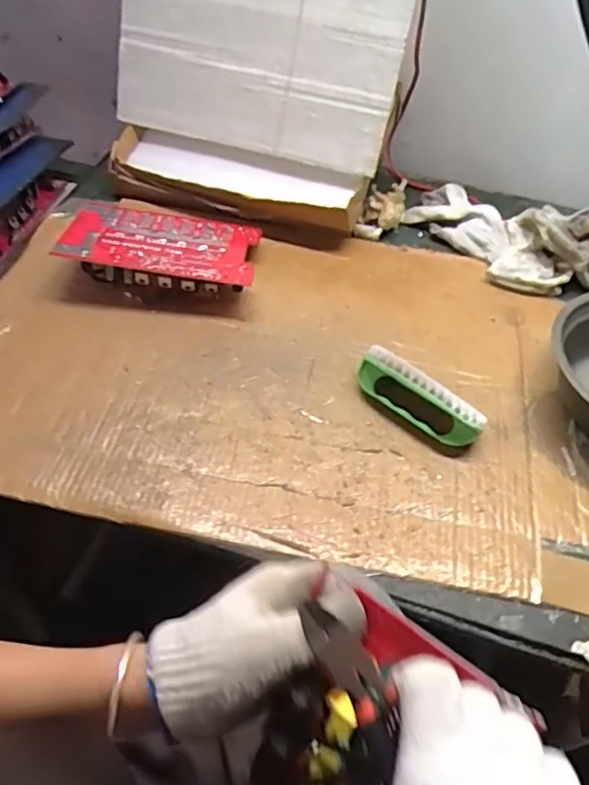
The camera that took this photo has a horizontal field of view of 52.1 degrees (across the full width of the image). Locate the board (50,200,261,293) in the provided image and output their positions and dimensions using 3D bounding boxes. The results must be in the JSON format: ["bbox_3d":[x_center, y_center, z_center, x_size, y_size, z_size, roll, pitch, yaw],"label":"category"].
[{"bbox_3d":[-0.142,-0.153,0.650,0.197,0.048,0.139,10,38,-7],"label":"board"}]

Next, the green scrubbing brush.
[{"bbox_3d":[0.111,0.006,0.546,0.124,0.047,0.031,33,56,19],"label":"green scrubbing brush"}]

